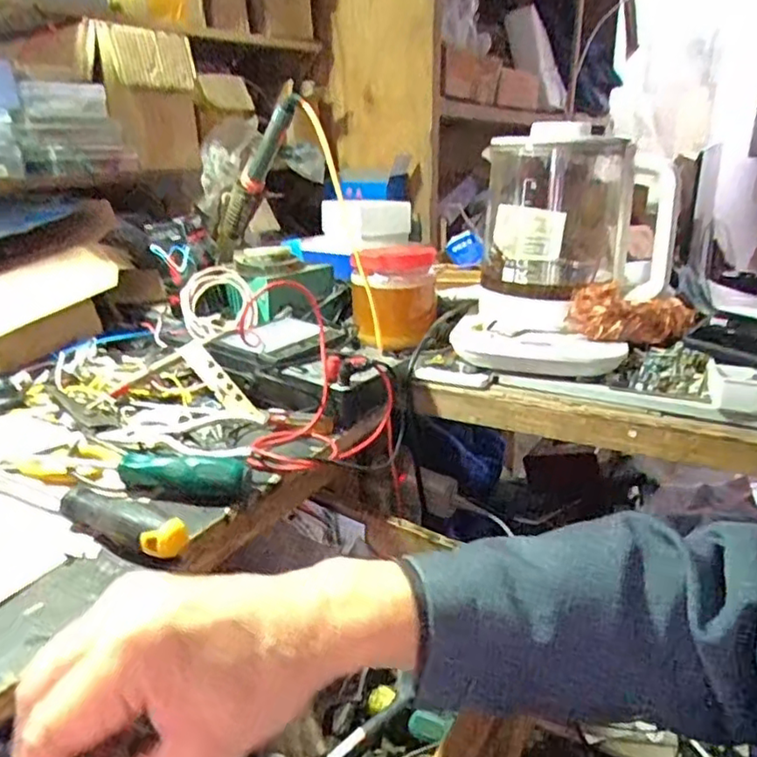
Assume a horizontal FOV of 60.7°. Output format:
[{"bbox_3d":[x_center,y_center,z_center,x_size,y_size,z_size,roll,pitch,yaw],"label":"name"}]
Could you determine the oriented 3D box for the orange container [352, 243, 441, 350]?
[{"bbox_3d":[0.018,-0.089,0.691,0.091,0.097,0.098,-1,21,0],"label":"orange container"}]

